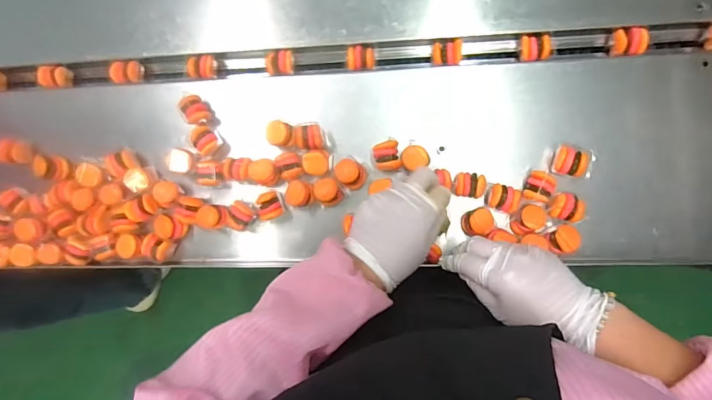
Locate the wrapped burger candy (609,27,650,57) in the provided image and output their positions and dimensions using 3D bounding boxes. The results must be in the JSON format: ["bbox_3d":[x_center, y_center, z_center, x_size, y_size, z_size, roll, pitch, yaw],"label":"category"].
[{"bbox_3d":[0.310,-0.179,0.468,0.029,0.027,0.031,1,88,6],"label":"wrapped burger candy"}]

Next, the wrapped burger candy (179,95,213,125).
[{"bbox_3d":[-0.192,-0.106,0.495,0.024,0.033,0.032,-37,85,4],"label":"wrapped burger candy"}]

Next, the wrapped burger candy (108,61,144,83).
[{"bbox_3d":[-0.290,-0.162,0.519,0.028,0.020,0.027,0,88,6],"label":"wrapped burger candy"}]

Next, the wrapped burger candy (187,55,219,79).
[{"bbox_3d":[-0.194,-0.168,0.522,0.026,0.033,0.028,-1,88,6],"label":"wrapped burger candy"}]

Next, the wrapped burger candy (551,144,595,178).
[{"bbox_3d":[0.234,-0.041,0.450,0.039,0.028,0.031,13,90,7],"label":"wrapped burger candy"}]

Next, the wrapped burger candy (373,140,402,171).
[{"bbox_3d":[0.036,-0.050,0.474,0.029,0.024,0.032,-9,87,6],"label":"wrapped burger candy"}]

